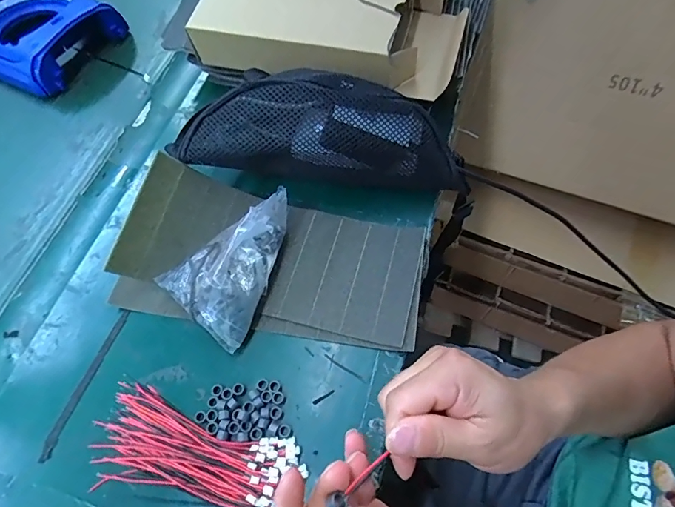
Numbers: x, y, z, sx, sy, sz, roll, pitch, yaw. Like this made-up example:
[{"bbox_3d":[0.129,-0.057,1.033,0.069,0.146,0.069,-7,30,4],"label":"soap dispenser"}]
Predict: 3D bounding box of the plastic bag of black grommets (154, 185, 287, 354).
[{"bbox_3d":[-0.092,0.002,0.399,0.107,0.066,0.138,38,69,20],"label":"plastic bag of black grommets"}]

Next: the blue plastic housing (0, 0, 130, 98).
[{"bbox_3d":[-0.445,-0.320,0.615,0.211,0.069,0.162,22,64,14],"label":"blue plastic housing"}]

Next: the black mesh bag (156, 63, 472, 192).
[{"bbox_3d":[-0.010,-0.122,0.438,0.288,0.109,0.078,2,61,3],"label":"black mesh bag"}]

